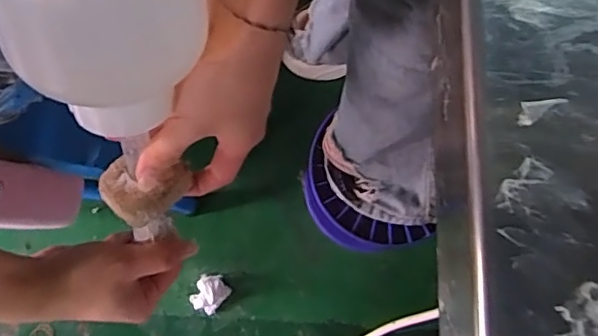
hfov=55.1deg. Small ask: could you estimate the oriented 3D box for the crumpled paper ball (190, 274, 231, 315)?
[{"bbox_3d":[-0.133,0.184,0.845,0.048,0.031,0.054,39,80,6],"label":"crumpled paper ball"}]

